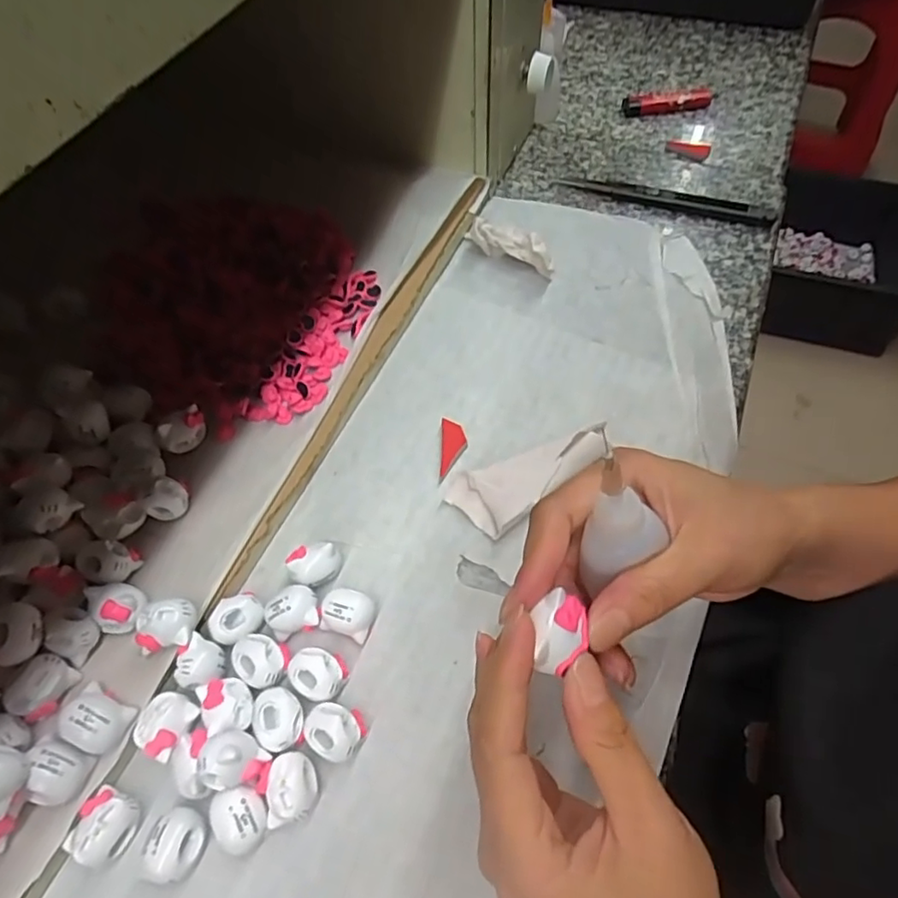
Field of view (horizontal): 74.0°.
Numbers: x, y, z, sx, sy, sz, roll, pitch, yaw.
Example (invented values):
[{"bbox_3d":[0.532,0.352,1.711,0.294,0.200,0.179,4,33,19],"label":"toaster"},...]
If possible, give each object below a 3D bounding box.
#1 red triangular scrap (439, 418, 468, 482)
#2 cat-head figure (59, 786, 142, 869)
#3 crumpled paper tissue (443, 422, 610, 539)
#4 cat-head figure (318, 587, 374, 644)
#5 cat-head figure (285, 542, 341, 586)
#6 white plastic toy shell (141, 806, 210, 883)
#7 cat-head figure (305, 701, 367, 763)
[{"bbox_3d":[0.003,-0.001,0.343,0.015,0.004,0.036,1,59,2],"label":"red triangular scrap"},{"bbox_3d":[-0.142,0.155,0.245,0.022,0.013,0.025,21,62,13],"label":"cat-head figure"},{"bbox_3d":[0.046,0.014,0.323,0.091,0.009,0.040,-27,64,-4],"label":"crumpled paper tissue"},{"bbox_3d":[-0.048,0.079,0.287,0.025,0.017,0.020,17,61,11],"label":"cat-head figure"},{"bbox_3d":[-0.067,0.058,0.300,0.024,0.017,0.019,-32,64,-16],"label":"cat-head figure"},{"bbox_3d":[-0.109,0.159,0.240,0.021,0.017,0.024,10,60,7],"label":"white plastic toy shell"},{"bbox_3d":[-0.050,0.123,0.259,0.025,0.017,0.021,13,60,8],"label":"cat-head figure"}]

